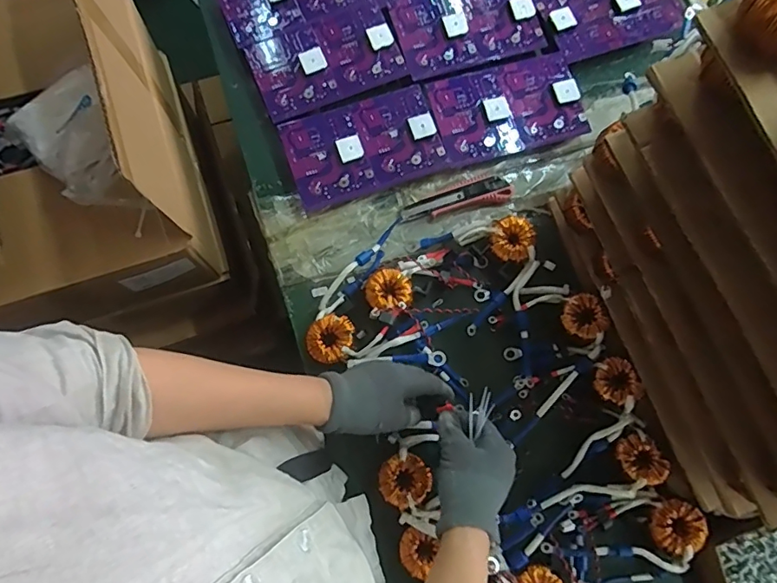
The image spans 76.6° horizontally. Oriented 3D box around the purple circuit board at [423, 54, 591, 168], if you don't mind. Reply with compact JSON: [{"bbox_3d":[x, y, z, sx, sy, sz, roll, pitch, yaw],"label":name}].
[{"bbox_3d":[0.160,-0.250,0.663,0.196,0.012,0.125,-16,78,-4],"label":"purple circuit board"}]

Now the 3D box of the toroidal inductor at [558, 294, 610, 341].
[{"bbox_3d":[0.239,0.032,0.603,0.052,0.017,0.053,0,78,-1],"label":"toroidal inductor"}]

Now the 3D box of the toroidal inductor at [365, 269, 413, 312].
[{"bbox_3d":[0.001,0.000,0.612,0.055,0.034,0.051,0,78,-1],"label":"toroidal inductor"}]

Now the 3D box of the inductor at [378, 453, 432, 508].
[{"bbox_3d":[0.018,0.215,0.564,0.057,0.026,0.055,-34,80,-7],"label":"inductor"}]

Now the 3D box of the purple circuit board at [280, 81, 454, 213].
[{"bbox_3d":[-0.033,-0.195,0.646,0.198,0.011,0.130,-19,79,-5],"label":"purple circuit board"}]

